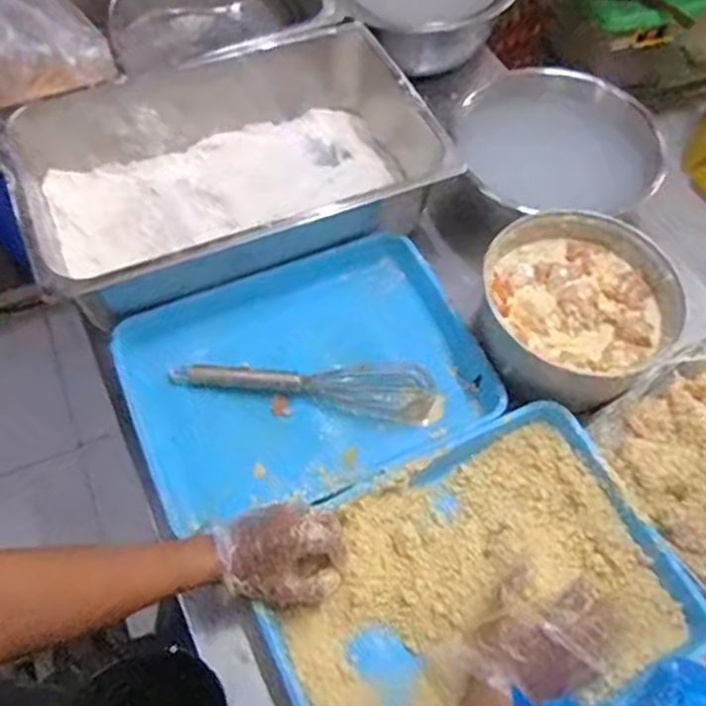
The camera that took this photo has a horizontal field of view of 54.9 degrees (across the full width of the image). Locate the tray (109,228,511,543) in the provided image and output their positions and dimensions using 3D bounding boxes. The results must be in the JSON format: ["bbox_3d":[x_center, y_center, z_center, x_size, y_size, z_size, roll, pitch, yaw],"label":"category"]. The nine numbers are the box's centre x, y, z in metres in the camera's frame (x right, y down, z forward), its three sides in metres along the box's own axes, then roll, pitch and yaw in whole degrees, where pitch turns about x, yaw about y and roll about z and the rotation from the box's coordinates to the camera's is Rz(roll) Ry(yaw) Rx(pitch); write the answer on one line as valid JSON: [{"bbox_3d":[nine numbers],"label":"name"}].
[{"bbox_3d":[-0.049,0.029,0.826,0.415,0.066,0.293,-21,62,-13],"label":"tray"}]

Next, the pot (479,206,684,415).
[{"bbox_3d":[0.272,-0.052,0.829,0.208,0.118,0.218,1,59,-1],"label":"pot"}]

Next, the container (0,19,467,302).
[{"bbox_3d":[-0.156,-0.252,0.938,0.558,0.179,0.297,-27,64,-16],"label":"container"}]

